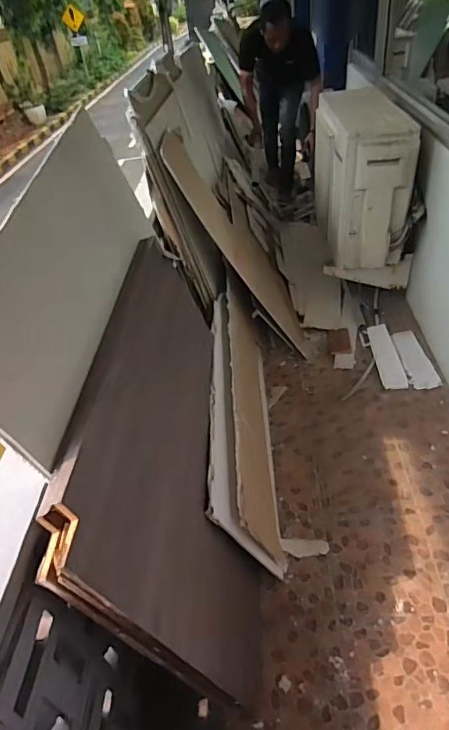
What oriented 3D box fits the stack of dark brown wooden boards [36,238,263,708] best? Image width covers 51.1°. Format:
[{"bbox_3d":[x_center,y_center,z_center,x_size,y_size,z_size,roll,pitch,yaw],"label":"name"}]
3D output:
[{"bbox_3d":[-0.096,0.239,1.450,0.063,0.901,1.207,-19,37,17],"label":"stack of dark brown wooden boards"}]

